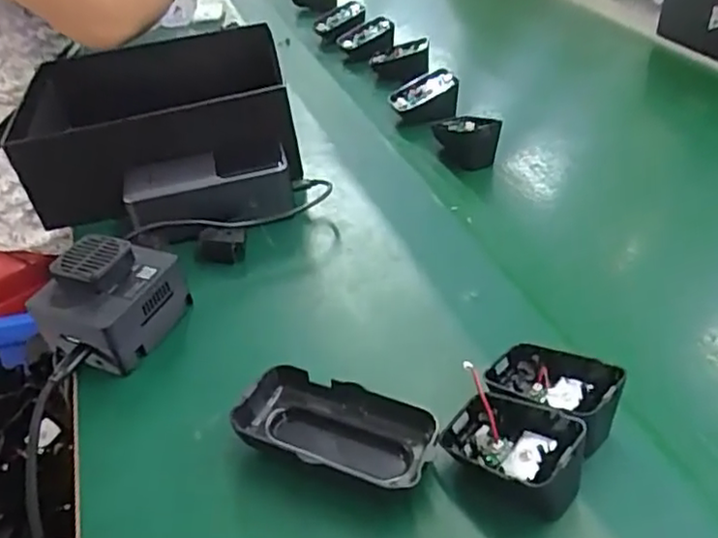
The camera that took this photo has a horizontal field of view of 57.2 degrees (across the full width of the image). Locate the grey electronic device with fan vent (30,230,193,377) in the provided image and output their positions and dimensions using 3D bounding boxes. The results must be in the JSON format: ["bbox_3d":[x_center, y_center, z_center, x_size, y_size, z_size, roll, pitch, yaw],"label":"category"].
[{"bbox_3d":[-0.167,0.021,0.443,0.072,0.062,0.078,15,43,22],"label":"grey electronic device with fan vent"}]

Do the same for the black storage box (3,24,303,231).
[{"bbox_3d":[-0.186,-0.147,0.624,0.234,0.081,0.218,-13,40,-10],"label":"black storage box"}]

